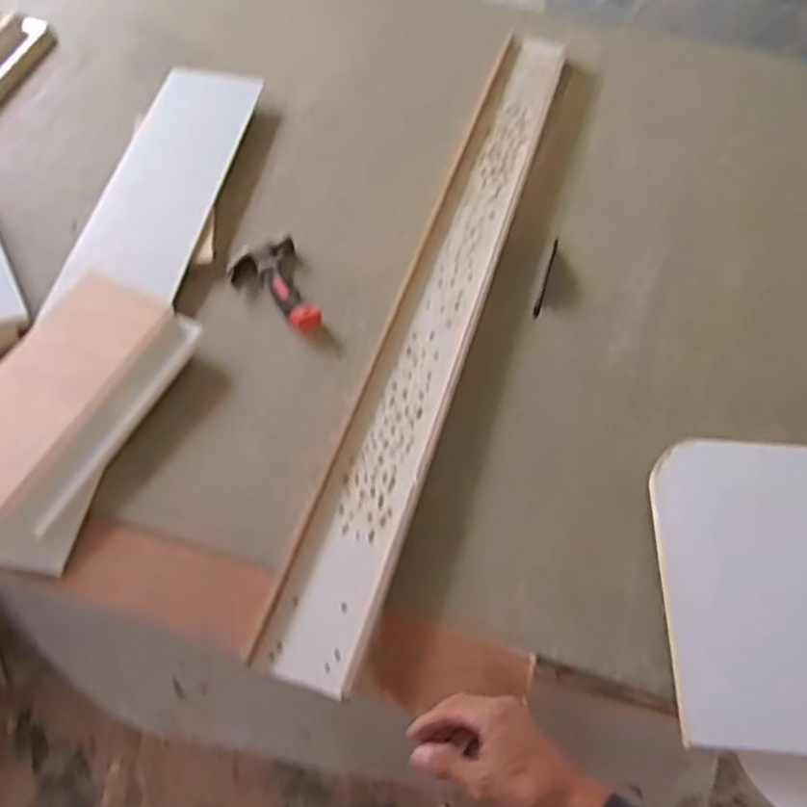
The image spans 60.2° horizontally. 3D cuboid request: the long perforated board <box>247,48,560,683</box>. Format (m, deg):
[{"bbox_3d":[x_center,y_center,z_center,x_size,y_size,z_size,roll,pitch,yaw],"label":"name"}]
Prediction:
[{"bbox_3d":[0.064,-0.178,0.964,0.104,0.020,1.122,17,59,6],"label":"long perforated board"}]

